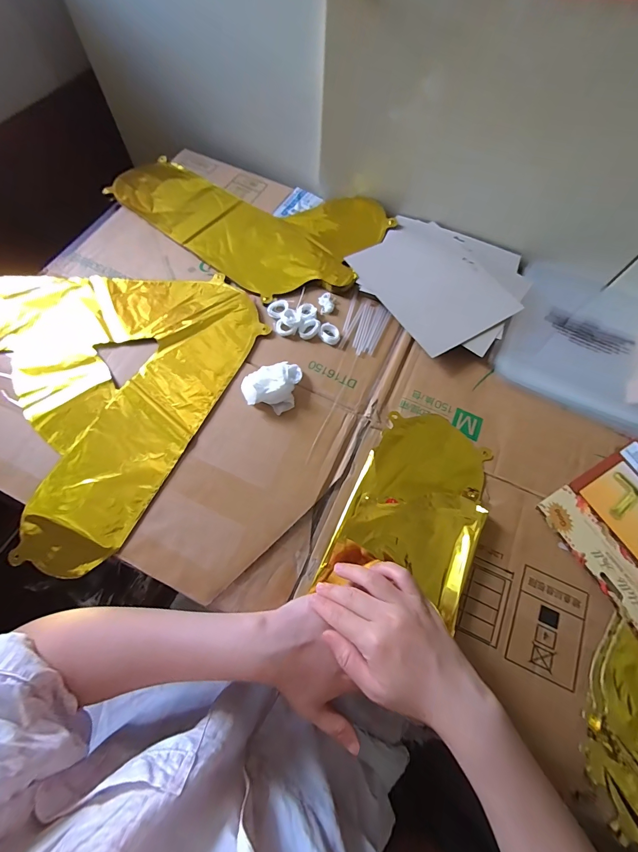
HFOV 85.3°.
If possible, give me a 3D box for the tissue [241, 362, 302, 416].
[{"bbox_3d":[-0.055,-0.053,0.400,0.061,0.028,0.064,17,68,4],"label":"tissue"}]

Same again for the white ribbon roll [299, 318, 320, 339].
[{"bbox_3d":[-0.011,-0.124,0.442,0.029,0.008,0.021,-39,75,-16],"label":"white ribbon roll"}]

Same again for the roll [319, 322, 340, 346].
[{"bbox_3d":[0.014,-0.118,0.442,0.027,0.008,0.025,1,68,-2],"label":"roll"}]

